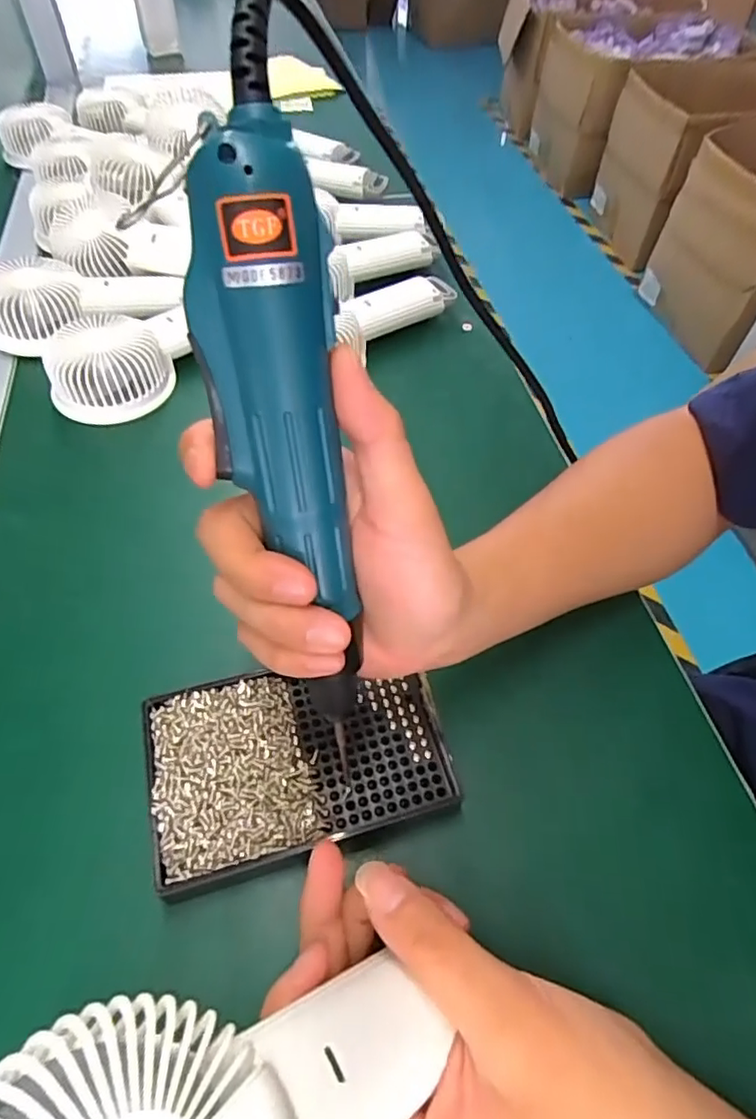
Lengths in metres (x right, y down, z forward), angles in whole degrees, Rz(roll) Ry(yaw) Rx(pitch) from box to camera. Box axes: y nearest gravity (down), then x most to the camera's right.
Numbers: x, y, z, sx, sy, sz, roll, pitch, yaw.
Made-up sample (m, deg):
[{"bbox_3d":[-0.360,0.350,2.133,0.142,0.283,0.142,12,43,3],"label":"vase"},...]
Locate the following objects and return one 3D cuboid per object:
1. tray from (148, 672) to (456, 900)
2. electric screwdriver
[{"bbox_3d":[-0.038,0.092,0.277,0.135,0.015,0.087,-13,56,-11],"label":"tray"},{"bbox_3d":[-0.028,-0.013,0.215,0.042,0.247,0.034,-14,33,-12],"label":"electric screwdriver"}]

